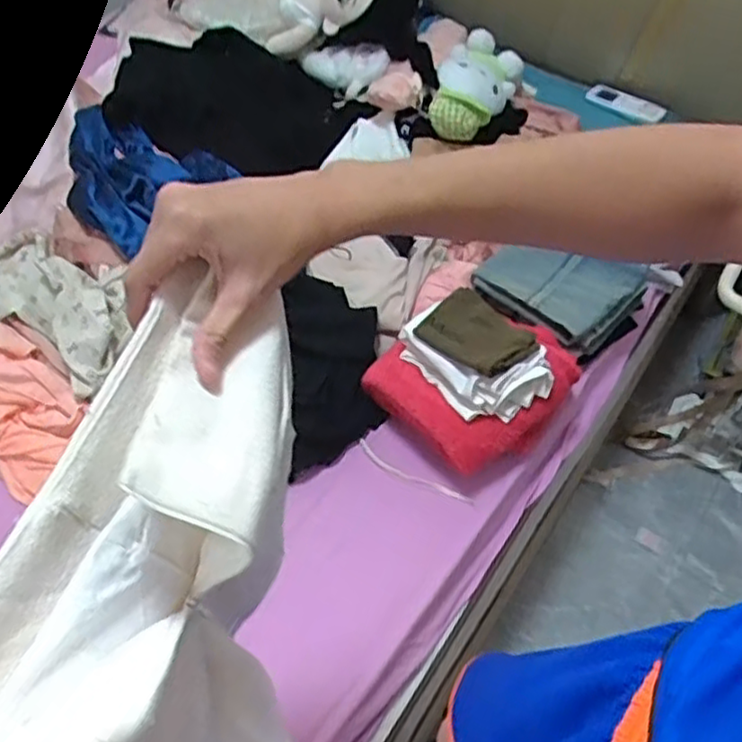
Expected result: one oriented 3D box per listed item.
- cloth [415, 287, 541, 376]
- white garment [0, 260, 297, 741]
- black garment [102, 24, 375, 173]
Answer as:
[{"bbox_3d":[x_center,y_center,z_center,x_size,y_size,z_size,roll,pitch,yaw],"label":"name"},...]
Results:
[{"bbox_3d":[0.146,-0.056,0.997,0.105,0.034,0.144,-34,61,-21],"label":"cloth"},{"bbox_3d":[-0.110,0.148,0.389,0.103,0.234,0.314,15,56,12],"label":"white garment"},{"bbox_3d":[-0.272,-0.558,1.462,0.511,0.170,0.199,12,56,10],"label":"black garment"}]

